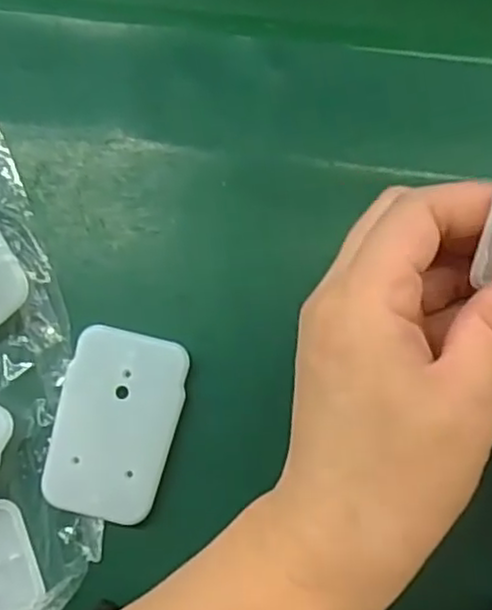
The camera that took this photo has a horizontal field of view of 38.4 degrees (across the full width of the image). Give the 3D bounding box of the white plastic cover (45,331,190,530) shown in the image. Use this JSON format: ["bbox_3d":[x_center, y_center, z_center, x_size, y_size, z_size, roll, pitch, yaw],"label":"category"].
[{"bbox_3d":[-0.049,0.045,0.266,0.044,0.006,0.068,13,82,4],"label":"white plastic cover"}]

